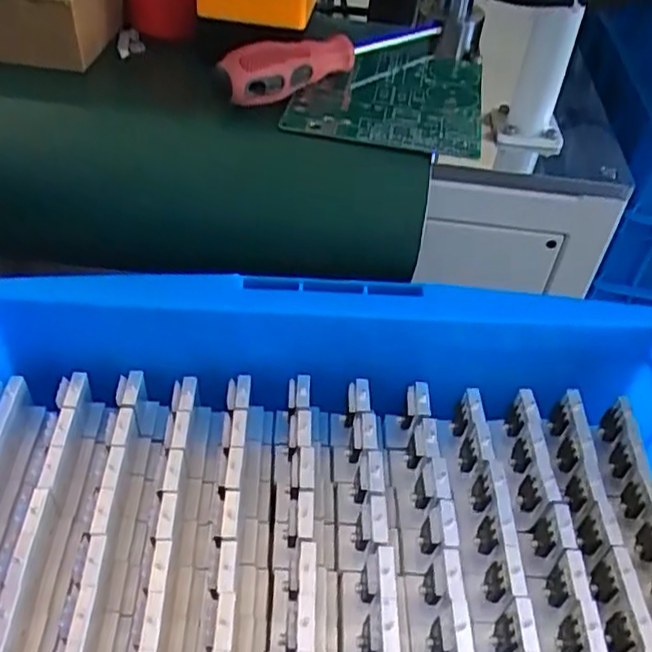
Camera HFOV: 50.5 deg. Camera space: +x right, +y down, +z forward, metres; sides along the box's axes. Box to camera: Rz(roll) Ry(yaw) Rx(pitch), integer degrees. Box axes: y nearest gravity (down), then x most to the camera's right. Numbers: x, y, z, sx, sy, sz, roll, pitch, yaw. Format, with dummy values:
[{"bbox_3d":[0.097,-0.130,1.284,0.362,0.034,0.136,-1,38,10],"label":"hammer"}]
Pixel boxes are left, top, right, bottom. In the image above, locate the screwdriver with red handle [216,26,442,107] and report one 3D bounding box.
[{"bbox_3d":[0.007,-0.189,0.479,0.219,0.029,0.036,-25,50,-30],"label":"screwdriver with red handle"}]

